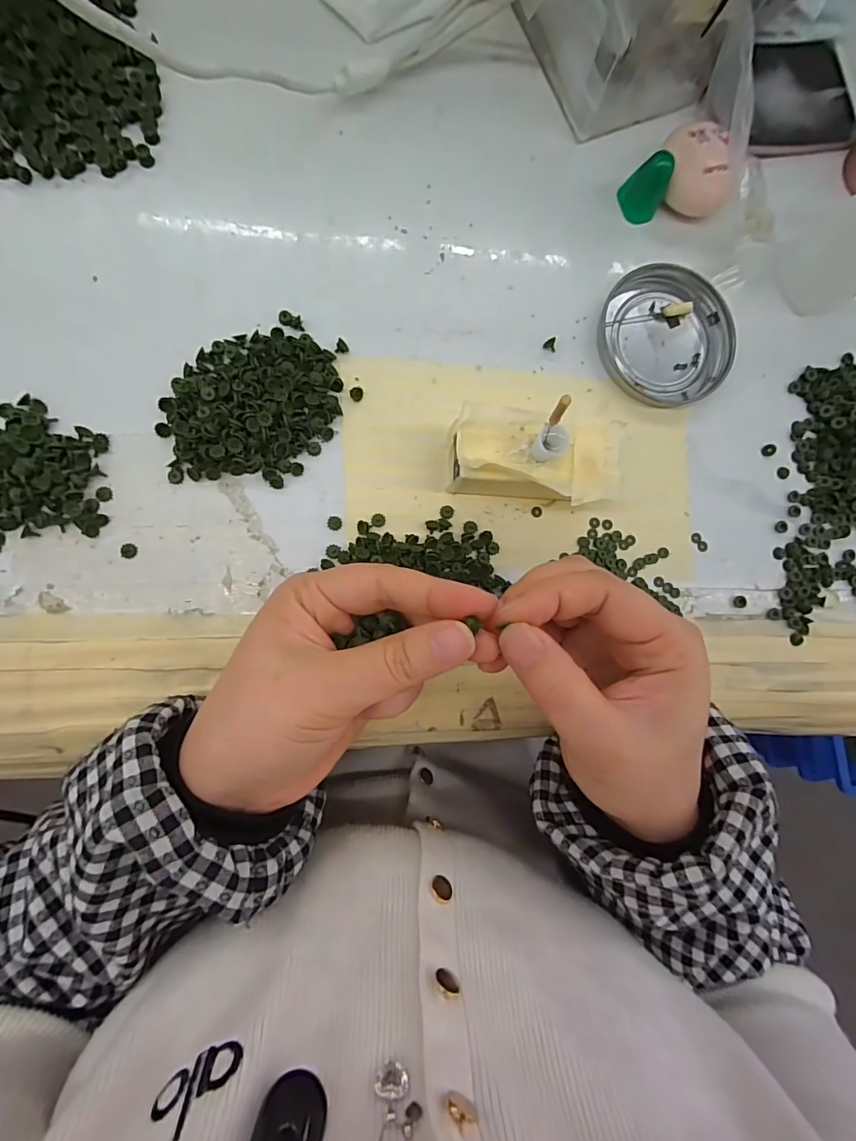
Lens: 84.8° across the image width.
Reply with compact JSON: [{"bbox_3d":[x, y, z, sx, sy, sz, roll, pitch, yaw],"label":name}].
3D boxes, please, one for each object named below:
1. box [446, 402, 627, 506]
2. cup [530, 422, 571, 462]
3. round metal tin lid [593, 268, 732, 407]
[{"bbox_3d":[0.050,-0.057,0.237,0.085,0.037,0.048,7,86,-7],"label":"box"},{"bbox_3d":[0.055,-0.058,0.215,0.011,0.019,0.014,-41,92,-9],"label":"cup"},{"bbox_3d":[0.136,-0.134,0.268,0.078,0.009,0.073,0,87,-8],"label":"round metal tin lid"}]

